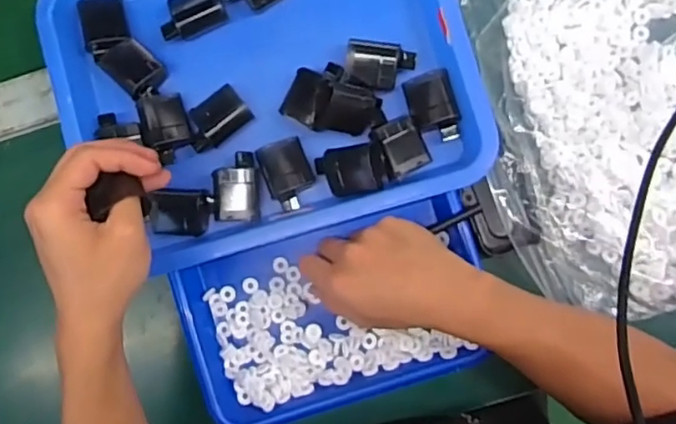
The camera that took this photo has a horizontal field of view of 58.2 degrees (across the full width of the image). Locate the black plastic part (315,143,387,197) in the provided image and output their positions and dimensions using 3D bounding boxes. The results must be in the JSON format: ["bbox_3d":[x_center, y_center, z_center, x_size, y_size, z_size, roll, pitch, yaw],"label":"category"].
[{"bbox_3d":[0.010,-0.033,0.481,0.054,0.023,0.040,-8,86,4],"label":"black plastic part"}]

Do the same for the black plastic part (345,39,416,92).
[{"bbox_3d":[0.035,-0.117,0.490,0.053,0.026,0.033,5,87,5],"label":"black plastic part"}]

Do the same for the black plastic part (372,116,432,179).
[{"bbox_3d":[0.050,-0.053,0.475,0.033,0.015,0.045,-25,85,3],"label":"black plastic part"}]

